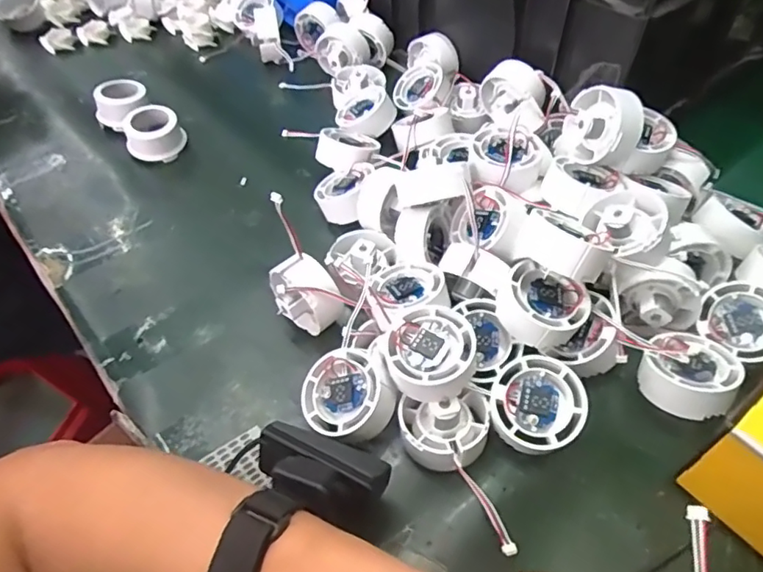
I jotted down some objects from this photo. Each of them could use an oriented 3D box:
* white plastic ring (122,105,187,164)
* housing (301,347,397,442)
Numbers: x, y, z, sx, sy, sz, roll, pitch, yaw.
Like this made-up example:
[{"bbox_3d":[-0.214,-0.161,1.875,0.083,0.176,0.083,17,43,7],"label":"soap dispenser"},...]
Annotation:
[{"bbox_3d":[-0.220,-0.147,0.529,0.046,0.033,0.044,-1,52,1],"label":"white plastic ring"},{"bbox_3d":[-0.021,0.069,0.343,0.053,0.021,0.051,-11,61,21],"label":"housing"}]

